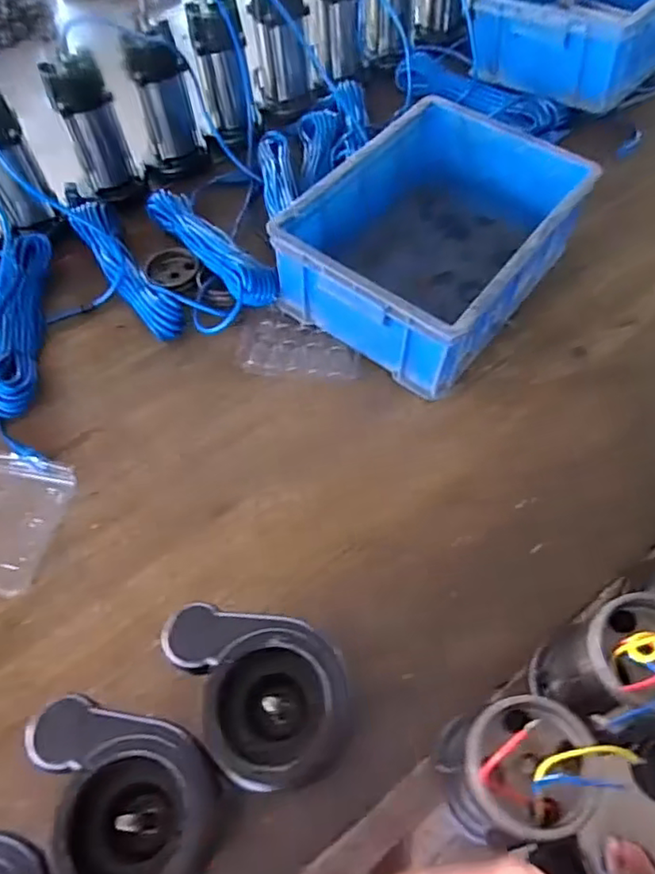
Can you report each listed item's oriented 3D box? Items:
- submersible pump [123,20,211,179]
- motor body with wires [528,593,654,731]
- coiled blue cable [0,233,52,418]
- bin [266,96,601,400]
[{"bbox_3d":[-0.289,-0.587,1.072,0.119,0.234,0.092,-17,59,-6],"label":"submersible pump"},{"bbox_3d":[0.251,0.198,0.525,0.090,0.181,0.092,-8,59,-1],"label":"motor body with wires"},{"bbox_3d":[-0.463,-0.189,0.908,0.055,0.077,0.347,-8,59,-1],"label":"coiled blue cable"},{"bbox_3d":[0.152,-0.283,0.874,0.303,0.153,0.403,35,67,22],"label":"bin"}]

